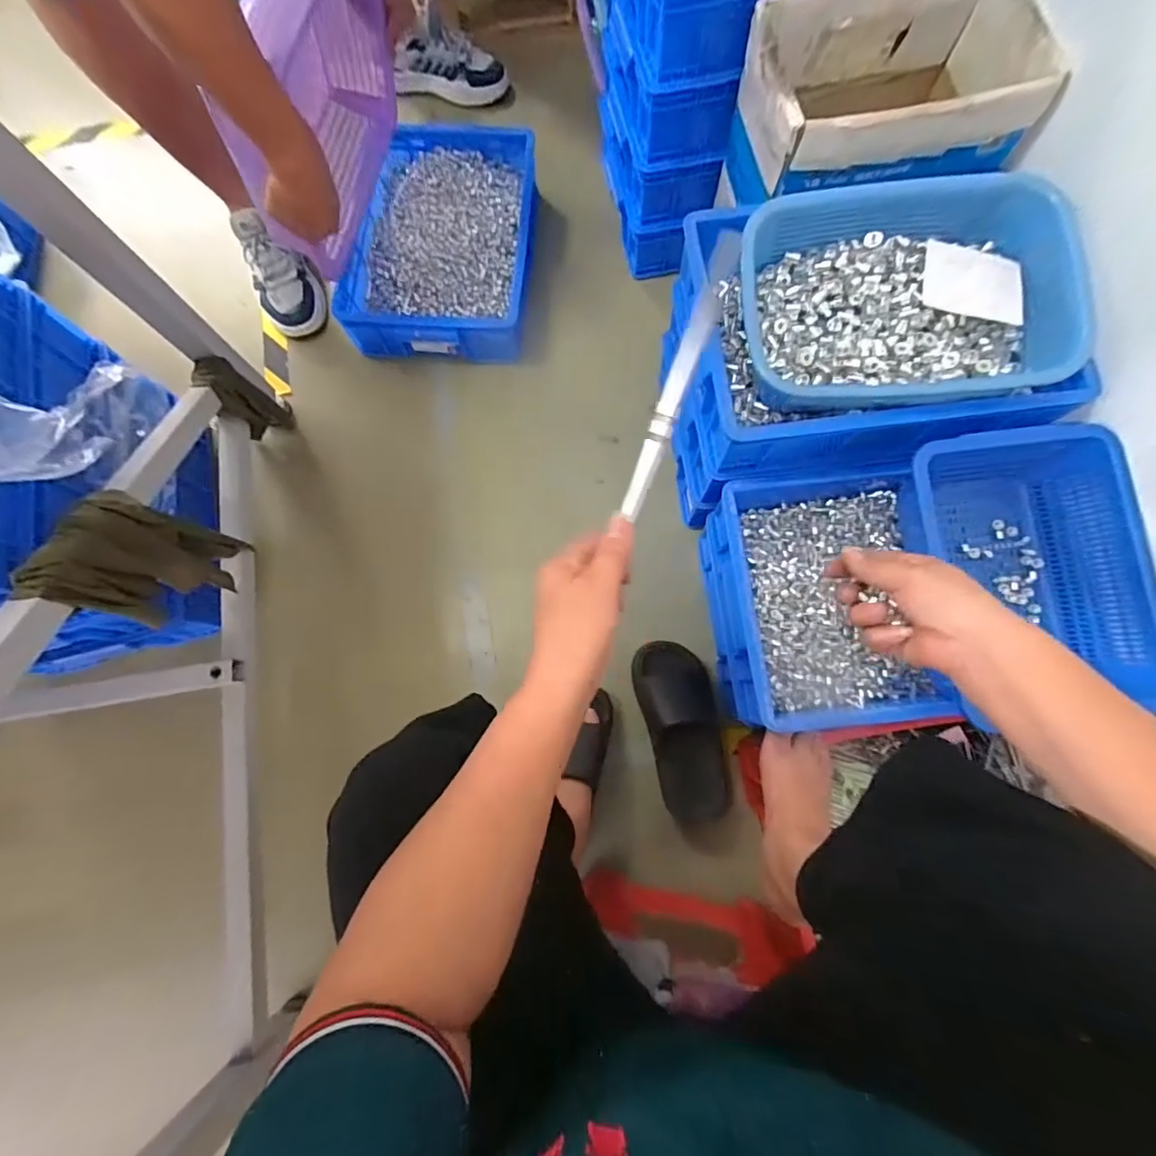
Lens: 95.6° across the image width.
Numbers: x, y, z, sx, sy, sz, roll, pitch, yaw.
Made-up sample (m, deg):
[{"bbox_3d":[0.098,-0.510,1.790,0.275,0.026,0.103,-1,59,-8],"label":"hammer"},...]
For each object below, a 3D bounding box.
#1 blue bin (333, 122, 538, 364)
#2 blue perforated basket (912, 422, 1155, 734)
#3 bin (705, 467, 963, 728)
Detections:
[{"bbox_3d":[-0.226,-0.615,0.970,0.311,0.124,0.450,6,77,3],"label":"blue bin"},{"bbox_3d":[0.508,-0.005,0.614,0.234,0.103,0.341,-8,77,0],"label":"blue perforated basket"},{"bbox_3d":[0.303,0.025,0.680,0.228,0.113,0.317,-2,77,1],"label":"bin"}]

